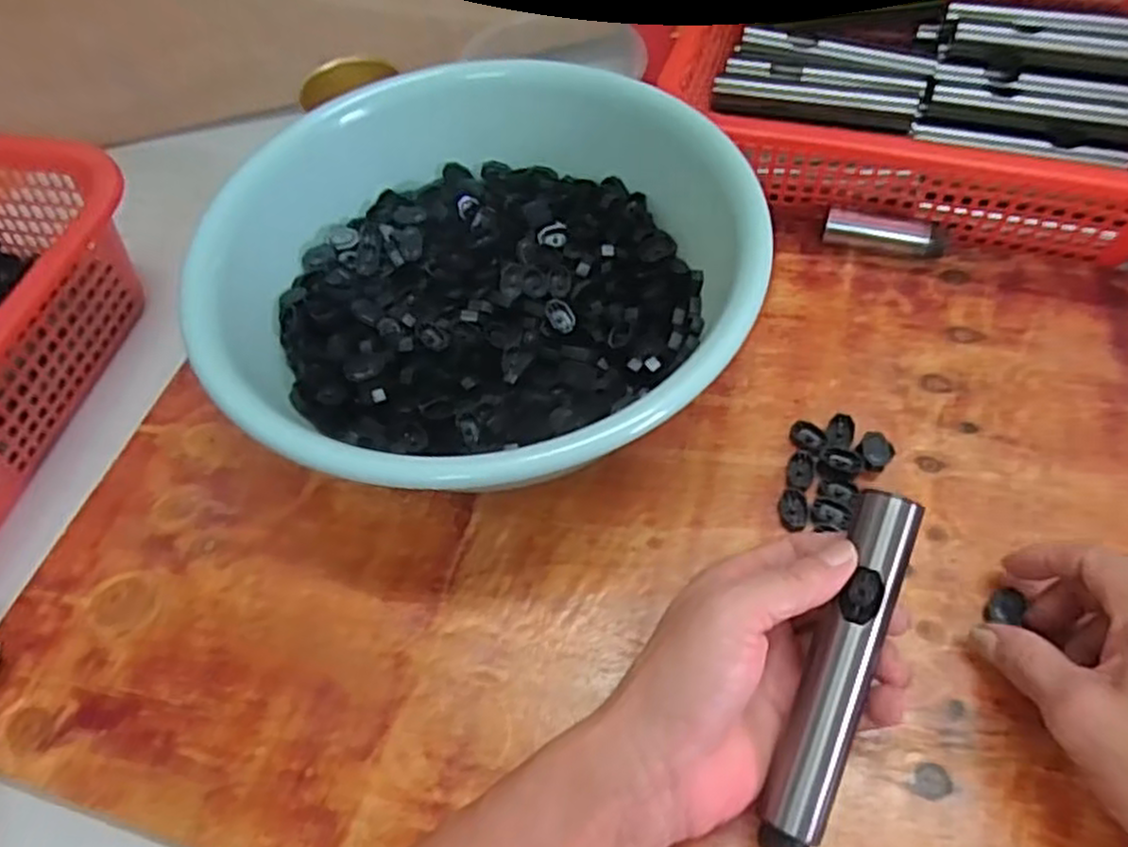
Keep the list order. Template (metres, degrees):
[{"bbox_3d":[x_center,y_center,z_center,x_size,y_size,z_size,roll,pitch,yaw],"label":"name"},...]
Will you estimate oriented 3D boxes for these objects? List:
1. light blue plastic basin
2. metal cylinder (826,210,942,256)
[{"bbox_3d":[-0.042,-0.082,0.428,0.285,0.095,0.252,-7,58,-2],"label":"light blue plastic basin"},{"bbox_3d":[0.204,-0.121,0.483,0.071,0.026,0.021,11,59,9],"label":"metal cylinder"}]

